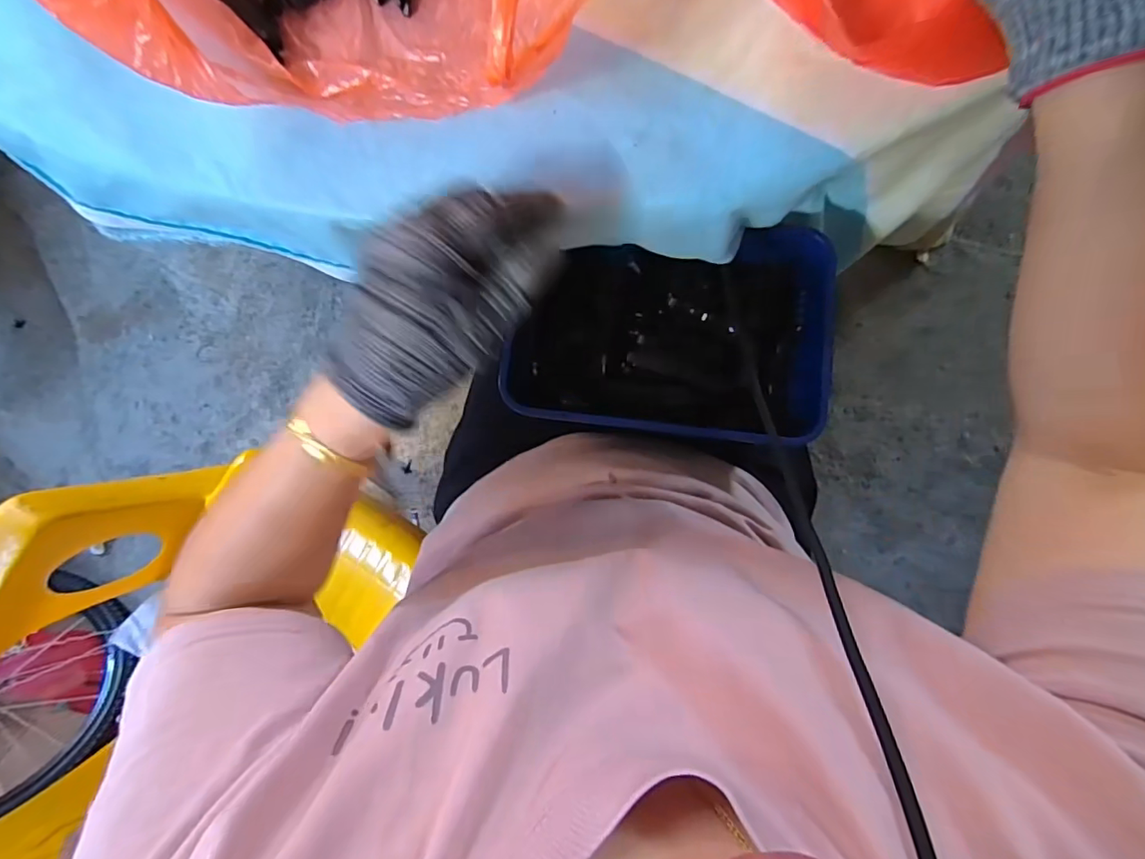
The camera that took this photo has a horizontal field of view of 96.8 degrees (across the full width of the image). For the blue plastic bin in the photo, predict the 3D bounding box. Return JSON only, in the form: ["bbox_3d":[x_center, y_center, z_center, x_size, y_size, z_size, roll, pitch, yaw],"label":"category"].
[{"bbox_3d":[0.075,-0.081,0.409,0.242,0.064,0.161,7,92,2],"label":"blue plastic bin"}]

